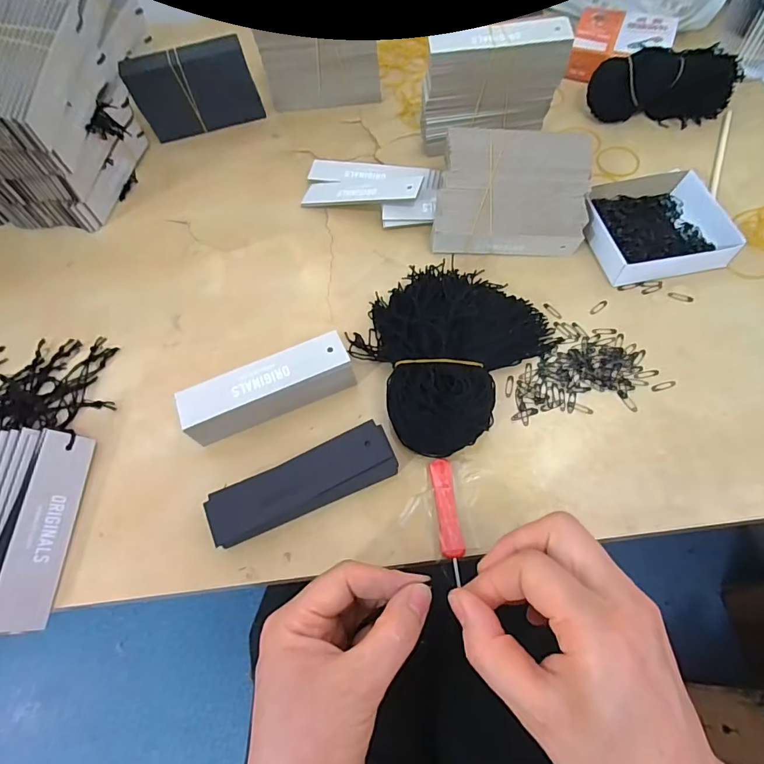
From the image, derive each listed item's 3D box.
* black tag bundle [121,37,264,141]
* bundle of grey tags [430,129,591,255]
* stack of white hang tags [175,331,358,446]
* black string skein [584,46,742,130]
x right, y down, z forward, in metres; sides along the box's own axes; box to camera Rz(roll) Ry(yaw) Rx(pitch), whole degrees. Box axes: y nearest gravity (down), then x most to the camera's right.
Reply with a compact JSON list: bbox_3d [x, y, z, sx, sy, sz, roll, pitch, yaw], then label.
[{"bbox_3d":[-0.209,-0.329,0.496,0.129,0.079,0.037,-17,62,-5],"label":"black tag bundle"},{"bbox_3d":[0.117,-0.172,0.404,0.133,0.059,0.106,1,62,4],"label":"bundle of grey tags"},{"bbox_3d":[-0.085,0.007,0.334,0.126,0.037,0.039,-20,63,-7],"label":"stack of white hang tags"},{"bbox_3d":[0.306,-0.321,0.475,0.152,0.055,0.045,4,62,6],"label":"black string skein"}]

